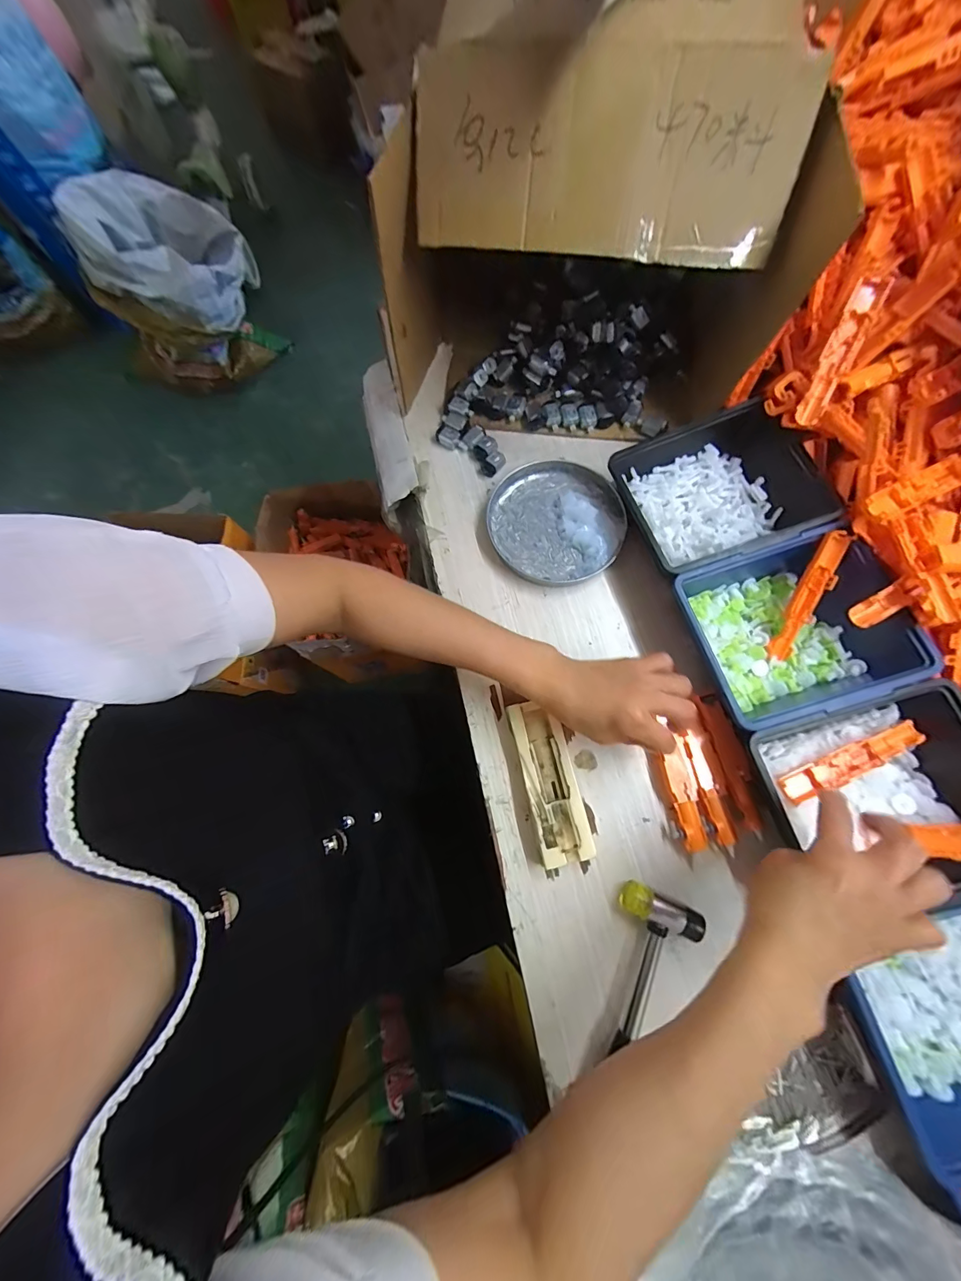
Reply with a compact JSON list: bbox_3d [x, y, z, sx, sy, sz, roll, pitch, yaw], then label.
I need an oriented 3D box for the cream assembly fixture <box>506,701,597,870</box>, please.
[{"bbox_3d":[0.061,0.125,0.371,0.046,0.023,0.135,-12,75,-2],"label":"cream assembly fixture"}]

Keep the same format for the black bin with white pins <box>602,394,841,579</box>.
[{"bbox_3d":[0.235,-0.147,0.408,0.174,0.058,0.147,-19,75,-4],"label":"black bin with white pins"}]

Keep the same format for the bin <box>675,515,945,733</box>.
[{"bbox_3d":[0.275,-0.012,0.365,0.170,0.054,0.145,-17,75,-3],"label":"bin"}]

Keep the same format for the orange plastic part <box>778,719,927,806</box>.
[{"bbox_3d":[0.308,0.102,0.343,0.119,0.007,0.024,-26,75,1],"label":"orange plastic part"}]

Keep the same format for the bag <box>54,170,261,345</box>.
[{"bbox_3d":[-0.827,-1.013,1.104,0.374,0.256,0.375,-19,75,-4],"label":"bag"}]

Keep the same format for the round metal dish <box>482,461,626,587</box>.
[{"bbox_3d":[0.081,-0.130,0.446,0.134,0.022,0.143,0,75,2],"label":"round metal dish"}]

